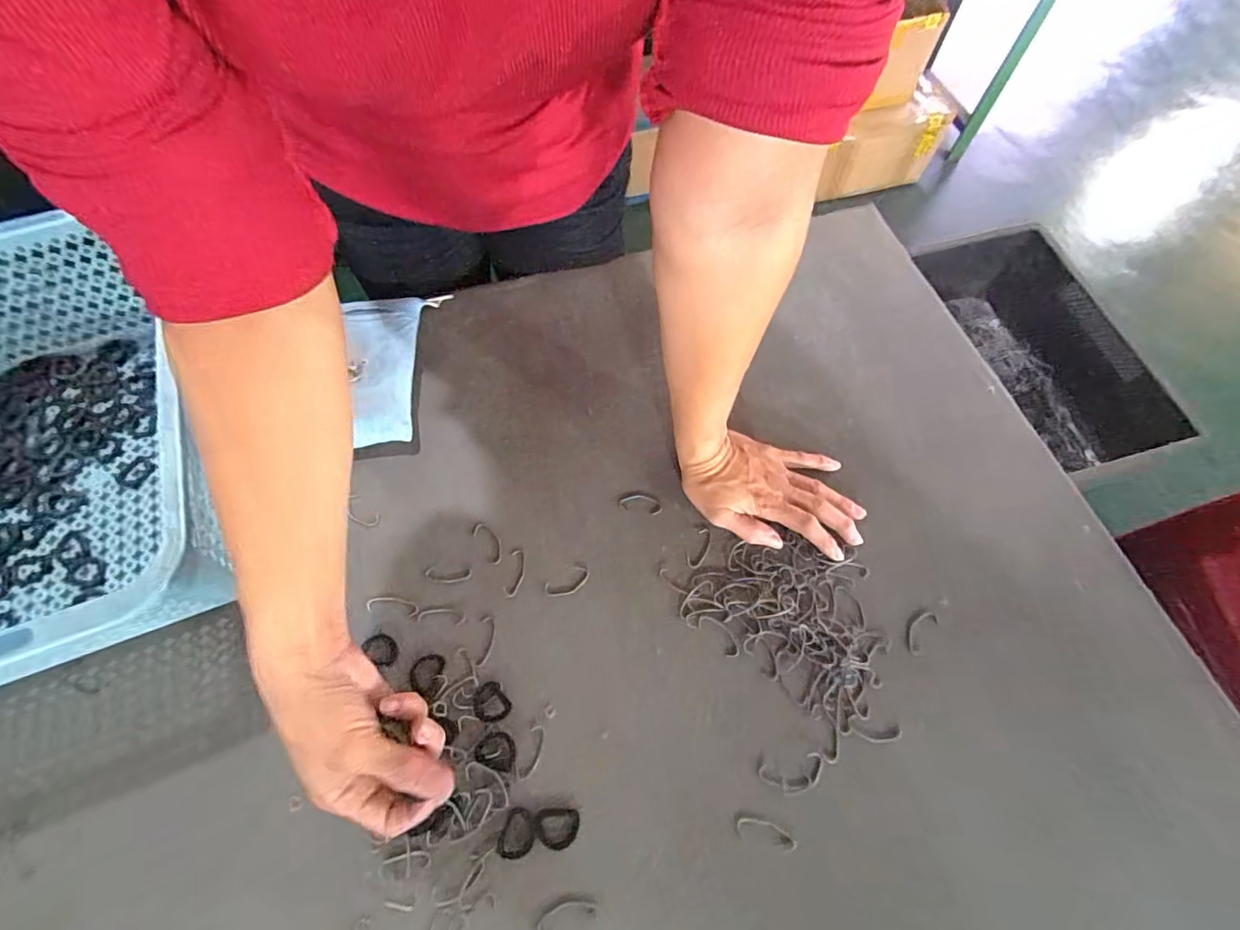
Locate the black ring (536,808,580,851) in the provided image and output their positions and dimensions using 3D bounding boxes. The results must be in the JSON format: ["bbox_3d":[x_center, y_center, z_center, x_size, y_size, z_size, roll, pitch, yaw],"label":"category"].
[{"bbox_3d":[-0.042,0.245,0.352,0.029,0.004,0.023,-1,64,0],"label":"black ring"}]

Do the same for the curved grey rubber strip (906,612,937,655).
[{"bbox_3d":[0.231,0.128,0.406,0.016,0.004,0.036,35,69,16],"label":"curved grey rubber strip"}]

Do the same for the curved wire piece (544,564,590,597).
[{"bbox_3d":[-0.042,0.094,0.424,0.037,0.004,0.021,-35,69,-16],"label":"curved wire piece"}]

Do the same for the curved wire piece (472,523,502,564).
[{"bbox_3d":[-0.110,0.064,0.442,0.016,0.004,0.041,-37,69,-17],"label":"curved wire piece"}]

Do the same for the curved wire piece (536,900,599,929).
[{"bbox_3d":[-0.034,0.288,0.334,0.039,0.004,0.014,-16,65,-8],"label":"curved wire piece"}]

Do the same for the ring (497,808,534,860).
[{"bbox_3d":[-0.069,0.248,0.352,0.022,0.004,0.029,17,65,8],"label":"ring"}]

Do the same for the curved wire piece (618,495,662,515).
[{"bbox_3d":[0.017,0.033,0.451,0.037,0.004,0.016,8,64,4],"label":"curved wire piece"}]

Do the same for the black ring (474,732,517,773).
[{"bbox_3d":[-0.089,0.205,0.375,0.029,0.004,0.026,-1,64,0],"label":"black ring"}]

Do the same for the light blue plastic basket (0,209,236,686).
[{"bbox_3d":[-0.461,-0.009,0.411,0.286,0.119,0.377,-20,65,-10],"label":"light blue plastic basket"}]

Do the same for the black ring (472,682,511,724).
[{"bbox_3d":[-0.096,0.176,0.387,0.025,0.004,0.029,-36,69,-16],"label":"black ring"}]

